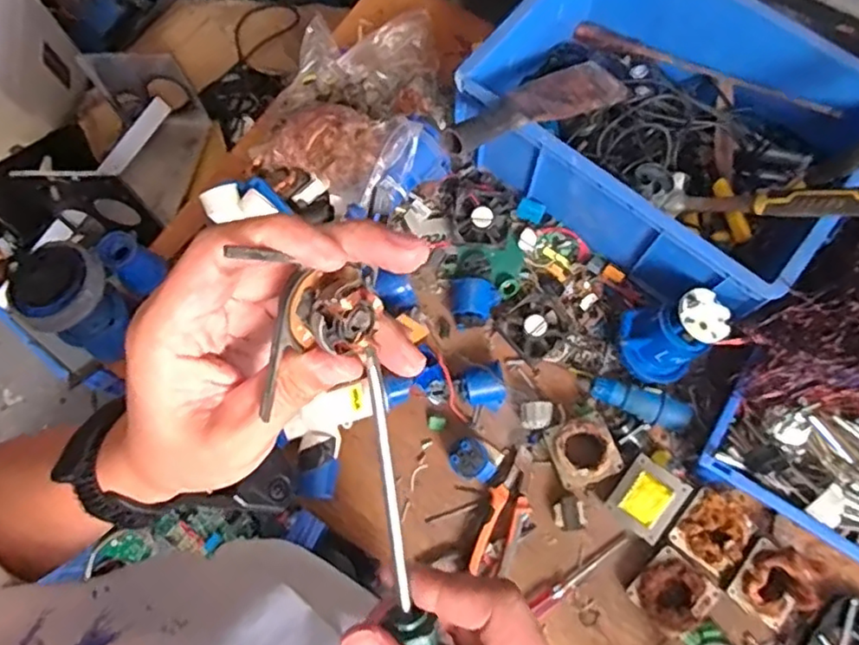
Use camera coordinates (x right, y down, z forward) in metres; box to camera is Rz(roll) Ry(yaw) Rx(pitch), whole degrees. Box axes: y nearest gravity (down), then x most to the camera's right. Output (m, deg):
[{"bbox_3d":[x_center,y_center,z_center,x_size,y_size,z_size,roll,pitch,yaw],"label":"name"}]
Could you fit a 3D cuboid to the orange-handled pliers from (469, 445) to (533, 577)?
[{"bbox_3d":[0.101,0.243,0.809,0.056,0.012,0.158,17,73,5],"label":"orange-handled pliers"}]

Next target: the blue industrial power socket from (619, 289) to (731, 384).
[{"bbox_3d":[0.310,0.016,0.807,0.108,0.131,0.103,-27,74,-8],"label":"blue industrial power socket"}]

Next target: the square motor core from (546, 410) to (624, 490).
[{"bbox_3d":[0.198,0.167,0.812,0.080,0.046,0.084,-20,73,-6],"label":"square motor core"}]

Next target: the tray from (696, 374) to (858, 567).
[{"bbox_3d":[0.516,0.173,0.761,0.320,0.071,0.206,31,75,9],"label":"tray"}]

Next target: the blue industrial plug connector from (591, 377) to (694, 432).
[{"bbox_3d":[0.279,0.111,0.835,0.127,0.041,0.042,18,73,6],"label":"blue industrial plug connector"}]

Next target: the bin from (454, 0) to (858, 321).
[{"bbox_3d":[0.339,-0.289,0.877,0.486,0.173,0.435,41,77,12],"label":"bin"}]

